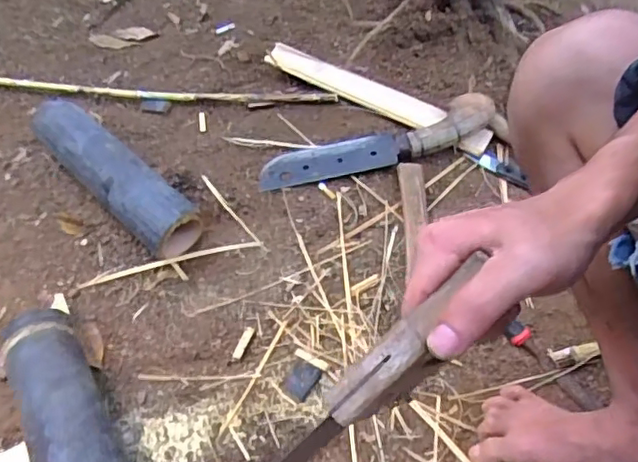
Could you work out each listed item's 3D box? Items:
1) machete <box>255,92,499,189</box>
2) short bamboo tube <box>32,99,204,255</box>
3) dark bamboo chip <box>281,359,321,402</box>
[{"bbox_3d":[0.092,-0.131,0.902,0.368,0.033,0.076,-17,49,0],"label":"machete"},{"bbox_3d":[-0.293,-0.078,0.836,0.309,0.084,0.076,37,56,27],"label":"short bamboo tube"},{"bbox_3d":[-0.023,0.175,0.699,0.035,0.008,0.044,29,73,24],"label":"dark bamboo chip"}]

